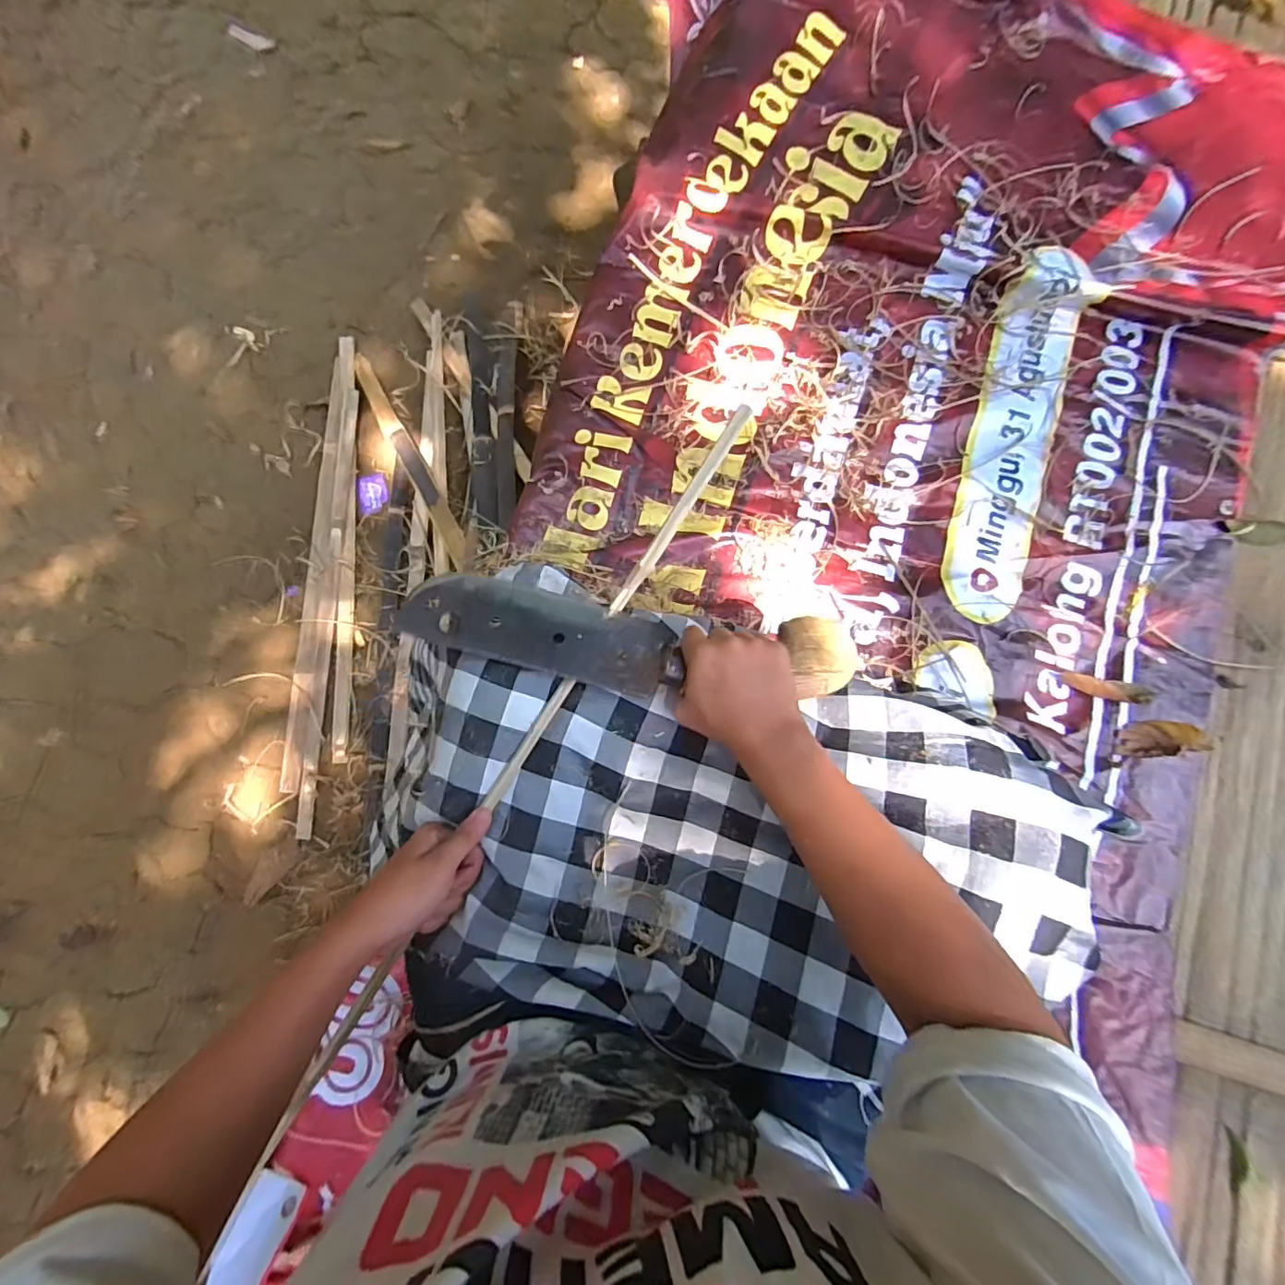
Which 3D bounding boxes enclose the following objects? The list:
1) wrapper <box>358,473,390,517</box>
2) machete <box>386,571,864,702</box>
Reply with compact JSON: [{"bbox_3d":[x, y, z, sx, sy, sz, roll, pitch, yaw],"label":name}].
[{"bbox_3d":[-0.562,-0.311,1.134,0.062,0.009,0.086,-5,83,-4],"label":"wrapper"},{"bbox_3d":[-0.009,0.001,0.451,0.369,0.023,0.077,7,83,-2],"label":"machete"}]

